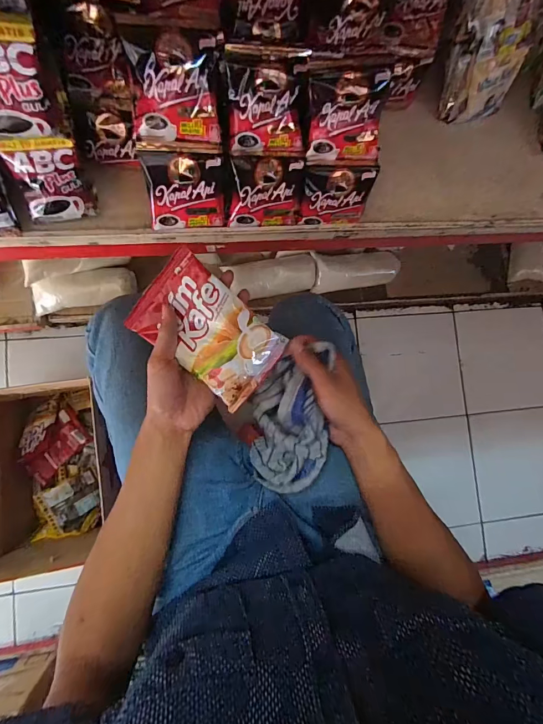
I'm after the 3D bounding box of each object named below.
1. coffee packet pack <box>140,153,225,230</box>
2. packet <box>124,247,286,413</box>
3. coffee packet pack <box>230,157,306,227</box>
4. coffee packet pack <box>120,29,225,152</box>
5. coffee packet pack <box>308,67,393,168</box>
[{"bbox_3d":[-0.101,-0.206,0.429,0.085,0.085,0.035,-8,54,-9],"label":"coffee packet pack"},{"bbox_3d":[-0.067,-0.032,0.394,0.154,0.029,0.095,40,81,-3],"label":"packet"},{"bbox_3d":[-0.006,-0.213,0.449,0.087,0.081,0.030,-7,50,-11],"label":"coffee packet pack"},{"bbox_3d":[-0.094,-0.267,0.361,0.087,0.096,0.020,-5,41,-10],"label":"coffee packet pack"},{"bbox_3d":[0.083,-0.269,0.402,0.080,0.087,0.025,-3,47,0],"label":"coffee packet pack"}]

